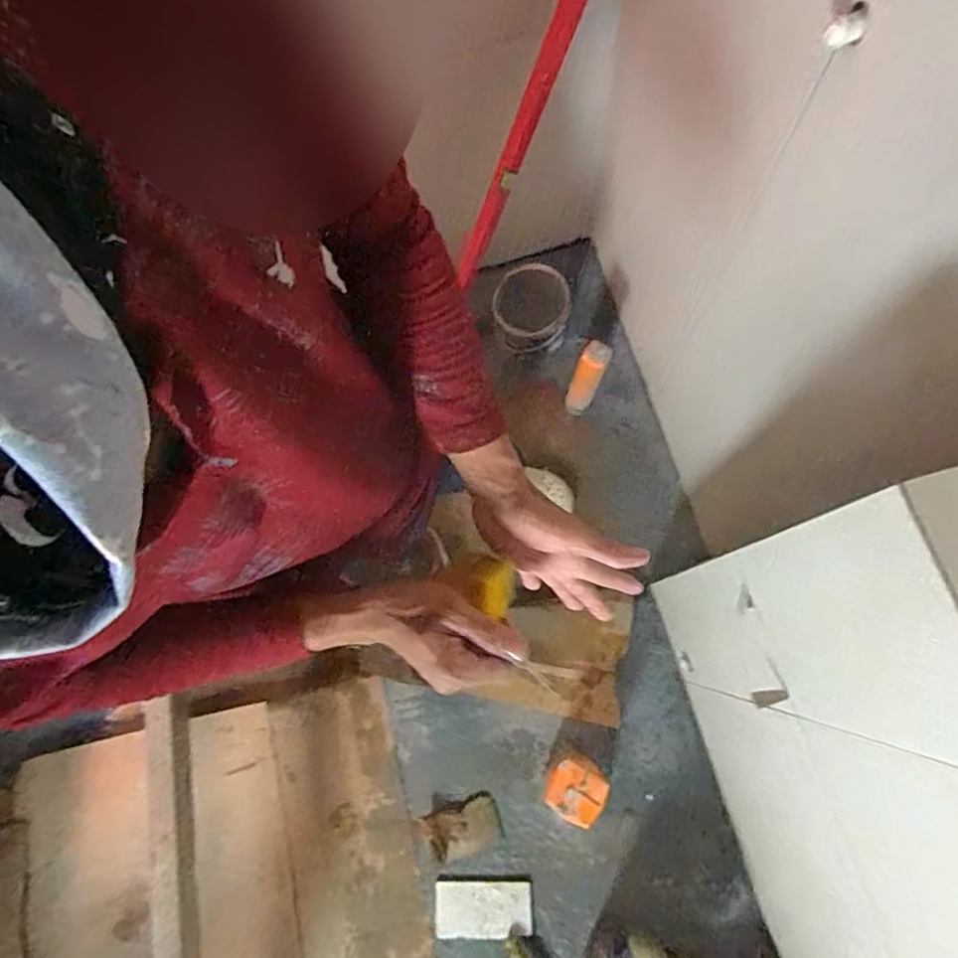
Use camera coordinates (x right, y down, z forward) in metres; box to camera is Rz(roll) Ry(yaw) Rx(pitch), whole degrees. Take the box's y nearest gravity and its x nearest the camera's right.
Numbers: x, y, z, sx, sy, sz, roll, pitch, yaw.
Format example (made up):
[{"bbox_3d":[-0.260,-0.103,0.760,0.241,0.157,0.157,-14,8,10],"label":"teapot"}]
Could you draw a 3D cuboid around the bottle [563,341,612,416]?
[{"bbox_3d":[0.238,-0.218,1.311,0.070,0.223,0.075,24,72,11],"label":"bottle"}]

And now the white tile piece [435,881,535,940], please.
[{"bbox_3d":[0.009,0.855,1.182,0.190,0.011,0.098,0,75,5],"label":"white tile piece"}]

